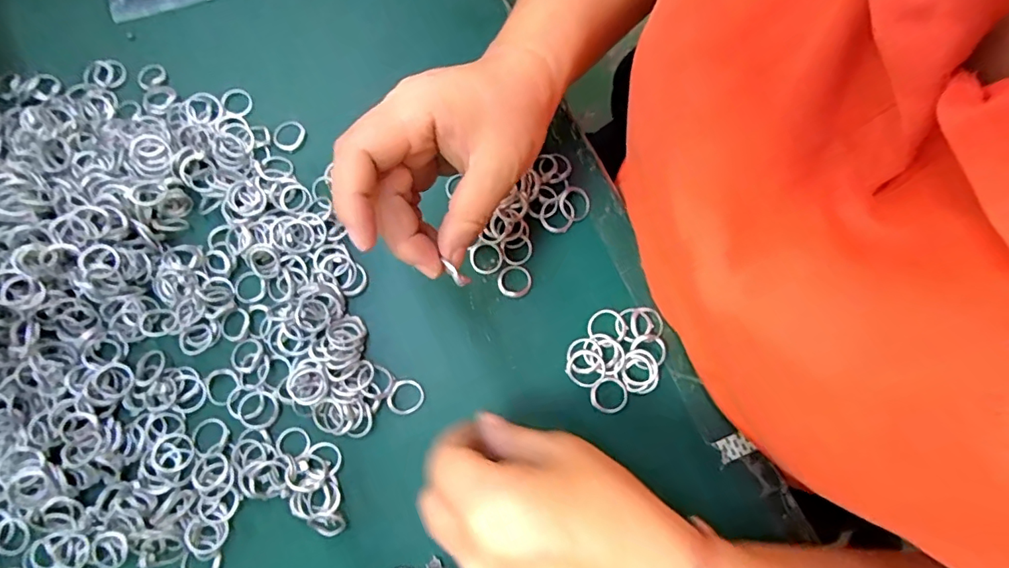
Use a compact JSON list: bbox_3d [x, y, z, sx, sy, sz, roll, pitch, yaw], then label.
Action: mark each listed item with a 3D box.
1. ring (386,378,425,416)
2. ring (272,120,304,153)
[{"bbox_3d":[-0.060,0.068,0.309,0.021,0.004,0.020,0,77,2],"label":"ring"},{"bbox_3d":[-0.147,-0.102,0.351,0.021,0.004,0.022,0,77,2],"label":"ring"}]

